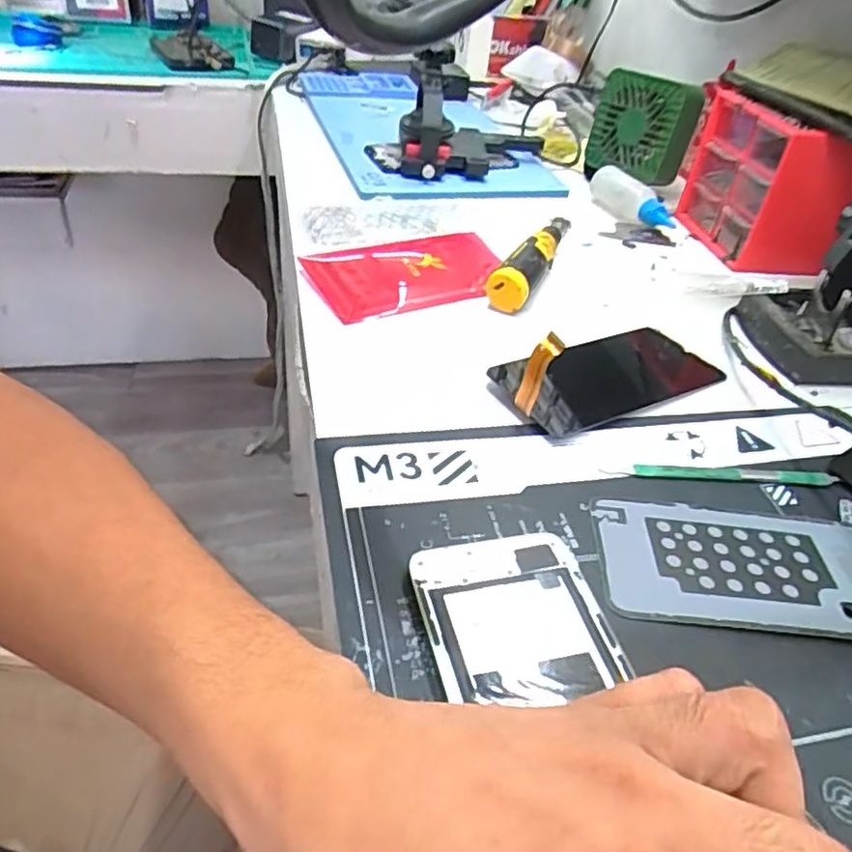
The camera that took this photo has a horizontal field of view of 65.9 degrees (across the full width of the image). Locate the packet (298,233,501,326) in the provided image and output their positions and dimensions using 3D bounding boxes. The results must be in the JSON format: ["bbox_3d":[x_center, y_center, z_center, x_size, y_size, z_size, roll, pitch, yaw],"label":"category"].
[{"bbox_3d":[-0.012,-0.120,0.515,0.152,0.016,0.097,-17,46,-26],"label":"packet"}]

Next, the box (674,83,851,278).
[{"bbox_3d":[0.305,-0.220,0.595,0.074,0.119,0.159,0,41,-8],"label":"box"}]

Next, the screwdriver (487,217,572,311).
[{"bbox_3d":[0.093,-0.141,0.531,0.028,0.027,0.161,22,43,17],"label":"screwdriver"}]

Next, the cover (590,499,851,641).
[{"bbox_3d":[0.163,0.066,0.313,0.160,0.004,0.071,5,40,1],"label":"cover"}]

